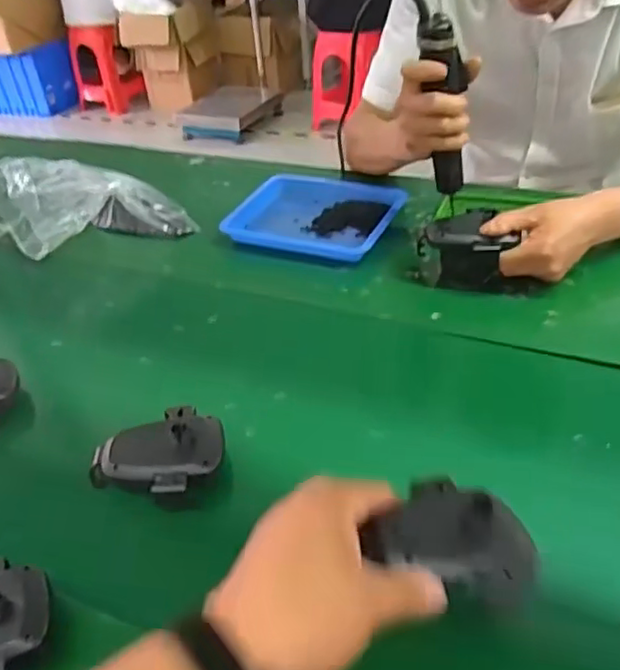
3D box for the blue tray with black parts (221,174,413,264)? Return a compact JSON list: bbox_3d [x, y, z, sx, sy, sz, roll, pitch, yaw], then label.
[{"bbox_3d":[0.010,-0.175,0.892,0.225,0.029,0.171,14,42,22],"label":"blue tray with black parts"}]

